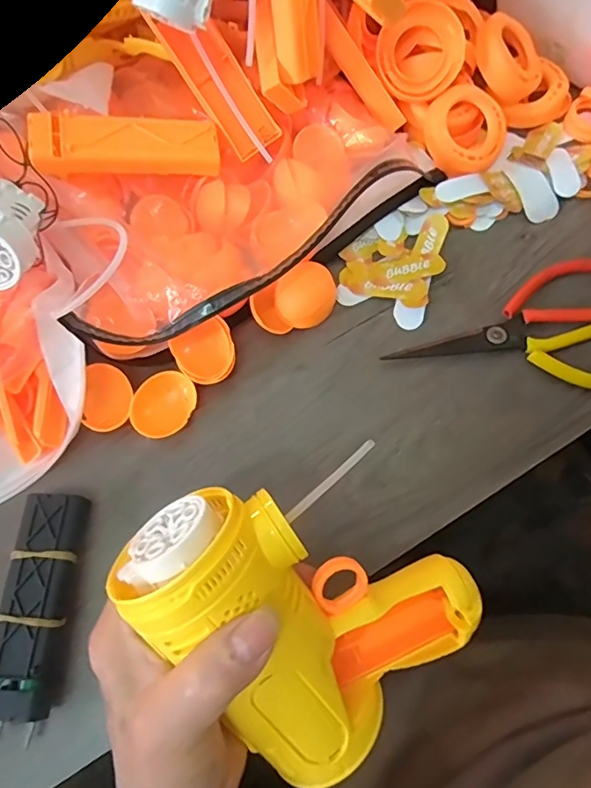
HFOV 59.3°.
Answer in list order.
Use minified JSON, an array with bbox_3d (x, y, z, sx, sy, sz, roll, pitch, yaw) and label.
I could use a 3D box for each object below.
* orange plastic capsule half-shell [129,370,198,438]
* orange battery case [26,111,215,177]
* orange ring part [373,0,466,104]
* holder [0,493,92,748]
[{"bbox_3d":[-0.080,0.006,0.315,0.034,0.016,0.042,30,74,11],"label":"orange plastic capsule half-shell"},{"bbox_3d":[-0.103,-0.152,0.319,0.108,0.017,0.033,-6,70,-17],"label":"orange battery case"},{"bbox_3d":[0.084,-0.231,0.355,0.056,0.018,0.056,0,113,-1],"label":"orange ring part"},{"bbox_3d":[-0.136,0.112,0.275,0.032,0.023,0.114,2,71,2],"label":"holder"}]

